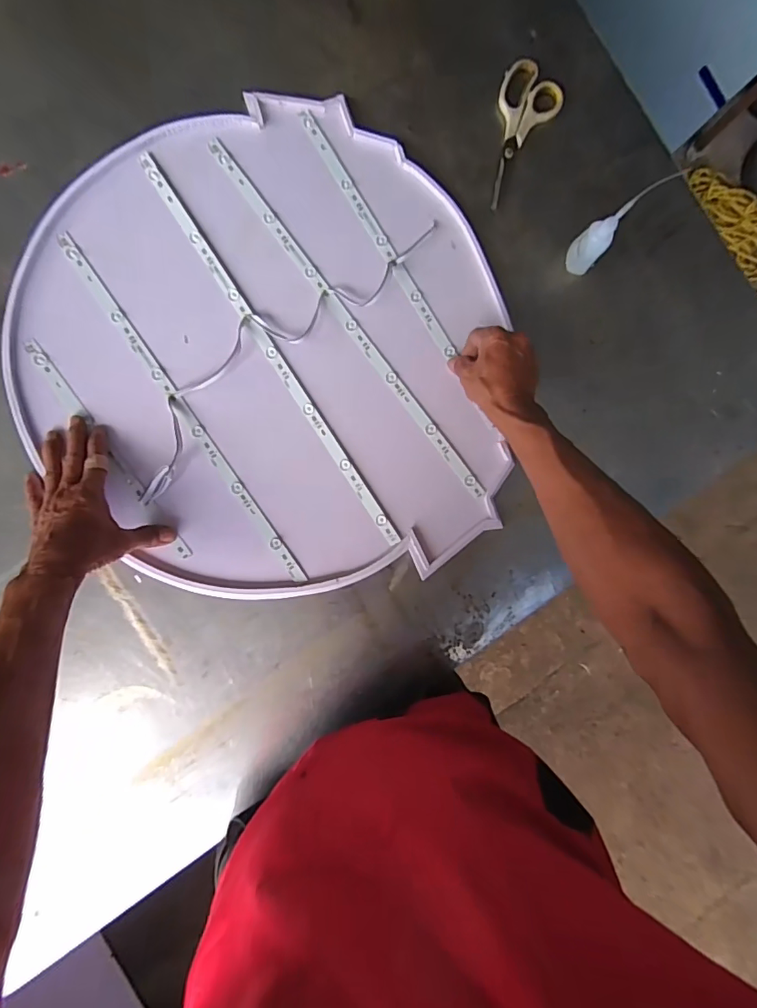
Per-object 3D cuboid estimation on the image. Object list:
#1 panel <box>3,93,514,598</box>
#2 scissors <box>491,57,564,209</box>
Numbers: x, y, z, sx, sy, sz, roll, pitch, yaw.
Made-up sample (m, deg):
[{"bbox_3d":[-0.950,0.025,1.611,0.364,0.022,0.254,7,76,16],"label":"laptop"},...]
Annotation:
[{"bbox_3d":[-0.125,-0.174,0.552,0.517,0.024,0.538,0,90,-8],"label":"panel"},{"bbox_3d":[0.167,-0.462,0.600,0.078,0.013,0.184,27,86,-7],"label":"scissors"}]

